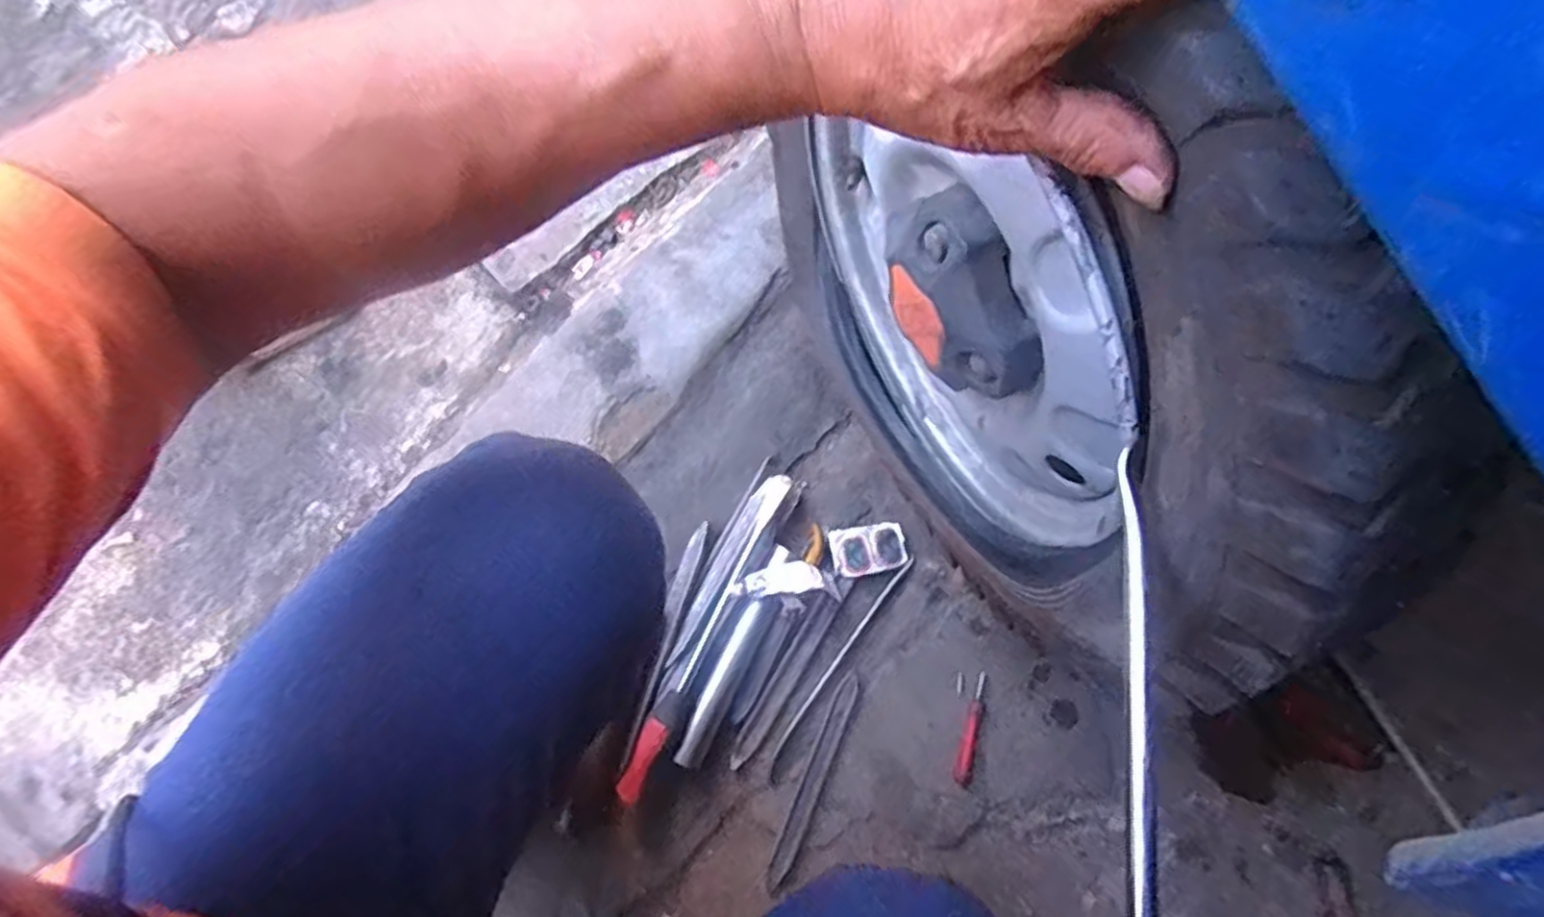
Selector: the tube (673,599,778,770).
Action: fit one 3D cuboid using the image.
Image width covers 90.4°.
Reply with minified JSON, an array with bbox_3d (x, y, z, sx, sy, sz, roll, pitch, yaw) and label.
[{"bbox_3d":[-0.039,0.192,0.661,0.025,0.025,0.150,27,81,6],"label":"tube"}]

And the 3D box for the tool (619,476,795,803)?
[{"bbox_3d":[-0.057,0.150,0.660,0.023,0.031,0.296,25,81,6],"label":"tool"}]

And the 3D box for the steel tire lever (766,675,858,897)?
[{"bbox_3d":[0.035,0.275,0.661,0.020,0.005,0.183,23,80,6],"label":"steel tire lever"}]

